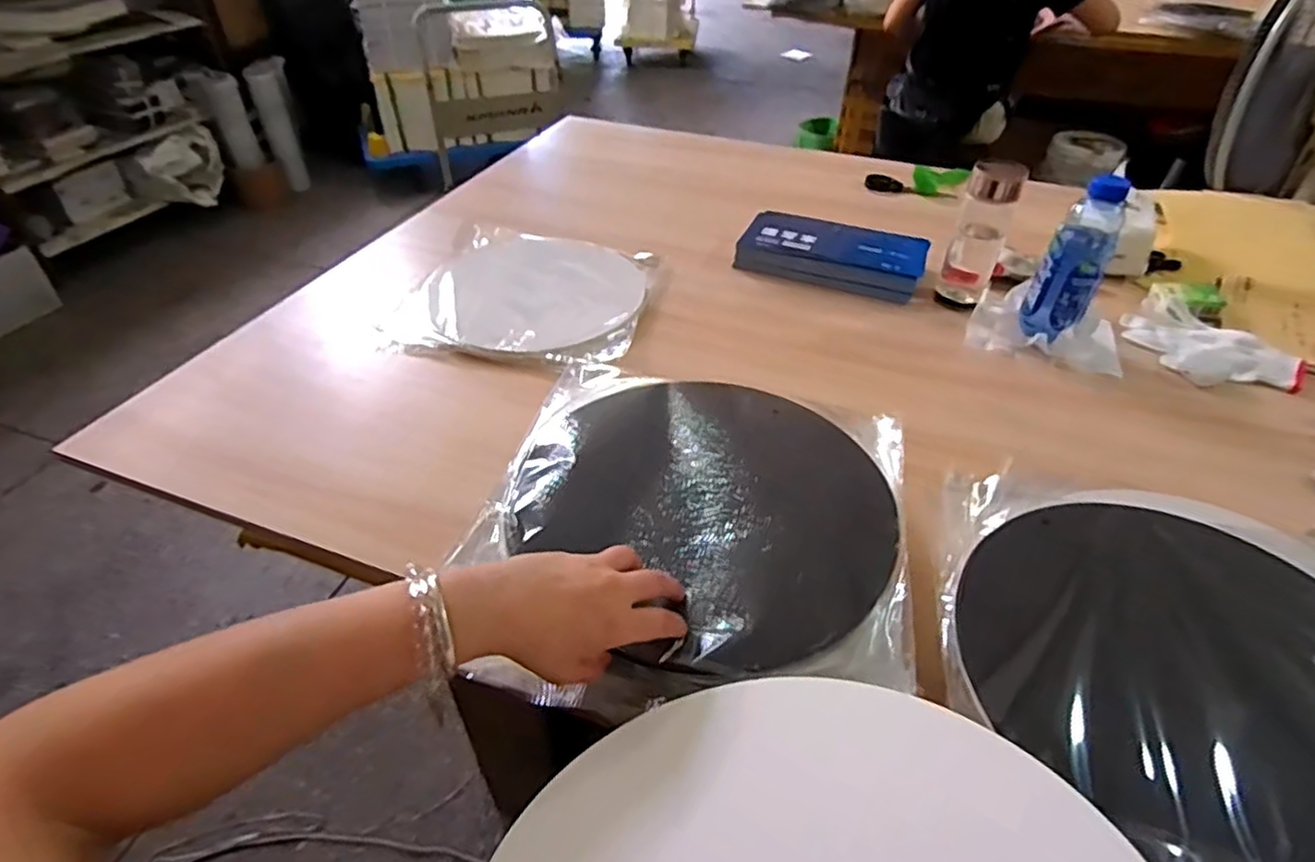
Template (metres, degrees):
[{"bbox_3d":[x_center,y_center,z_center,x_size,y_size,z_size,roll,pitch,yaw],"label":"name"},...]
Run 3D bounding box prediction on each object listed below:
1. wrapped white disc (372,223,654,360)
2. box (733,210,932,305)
[{"bbox_3d":[-0.179,-0.202,0.950,0.325,0.009,0.303,7,42,6],"label":"wrapped white disc"},{"bbox_3d":[0.259,-0.265,1.011,0.260,0.038,0.132,15,43,15],"label":"box"}]

